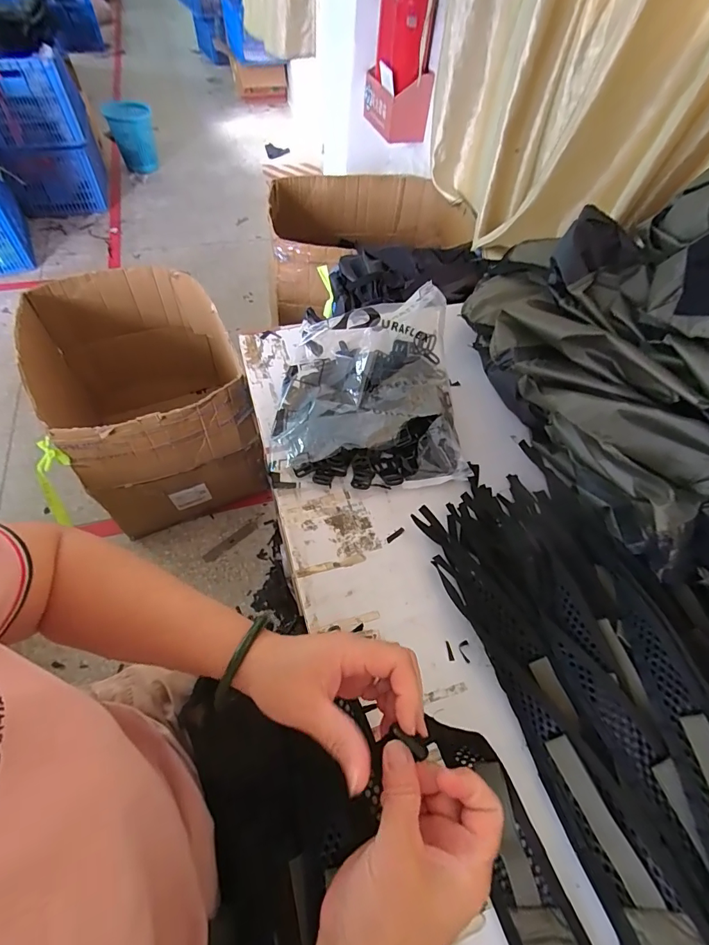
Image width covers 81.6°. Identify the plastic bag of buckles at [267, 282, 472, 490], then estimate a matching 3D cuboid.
[{"bbox_3d":[0.022,-0.135,0.604,0.263,0.113,0.301,1,56,-4],"label":"plastic bag of buckles"}]

